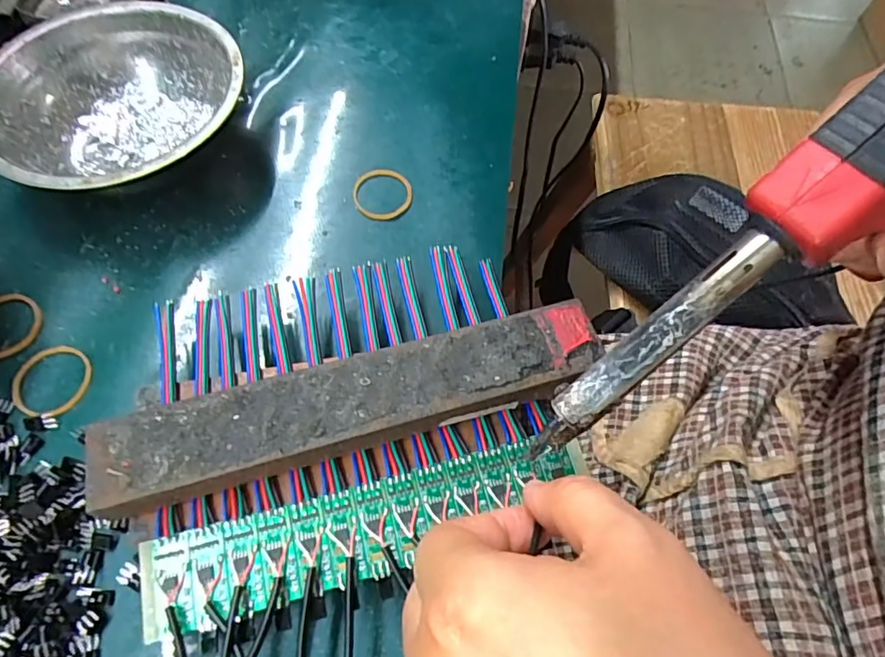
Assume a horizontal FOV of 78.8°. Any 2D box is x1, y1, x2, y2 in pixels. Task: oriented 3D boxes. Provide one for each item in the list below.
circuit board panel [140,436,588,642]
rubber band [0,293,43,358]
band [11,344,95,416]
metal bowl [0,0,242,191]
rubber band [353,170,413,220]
[{"bbox_3d":[-0.025,0.071,0.198,0.161,0.004,0.033,-16,65,-9],"label":"circuit board panel"},{"bbox_3d":[-0.199,-0.002,0.245,0.030,0.004,0.032,1,63,-3],"label":"rubber band"},{"bbox_3d":[-0.170,0.022,0.234,0.032,0.004,0.033,1,63,-3],"label":"band"},{"bbox_3d":[-0.168,-0.114,0.282,0.124,0.040,0.123,1,63,-3],"label":"metal bowl"},{"bbox_3d":[-0.032,-0.073,0.287,0.031,0.004,0.032,-2,63,-4],"label":"rubber band"}]

